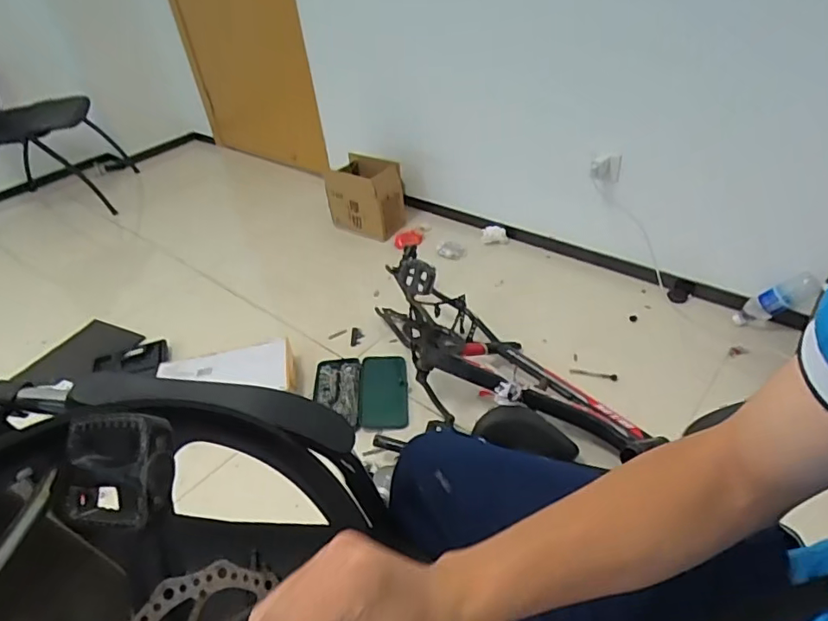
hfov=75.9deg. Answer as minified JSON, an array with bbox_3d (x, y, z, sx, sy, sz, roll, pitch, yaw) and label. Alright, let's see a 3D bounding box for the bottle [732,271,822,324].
[{"bbox_3d":[0.959,-0.030,1.416,0.070,0.215,0.060,39,40,-15],"label":"bottle"}]

